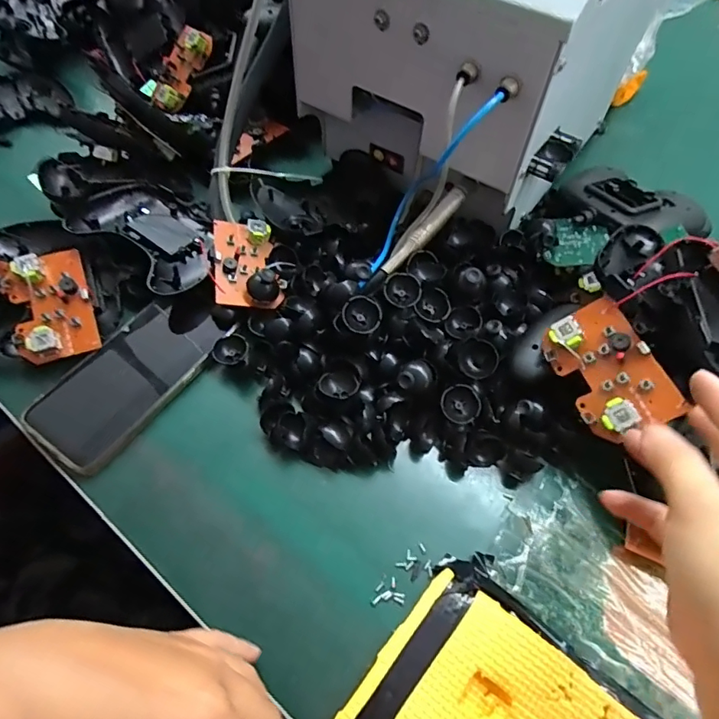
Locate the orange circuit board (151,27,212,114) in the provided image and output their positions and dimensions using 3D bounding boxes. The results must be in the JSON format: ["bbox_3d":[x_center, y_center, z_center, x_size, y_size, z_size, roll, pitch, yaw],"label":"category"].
[{"bbox_3d":[-0.202,-0.321,0.541,0.053,0.015,0.090,32,96,17],"label":"orange circuit board"}]

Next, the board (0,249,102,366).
[{"bbox_3d":[-0.284,-0.046,0.391,0.155,0.031,0.099,2,58,-1],"label":"board"}]

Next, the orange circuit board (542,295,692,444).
[{"bbox_3d":[0.164,0.005,0.325,0.055,0.013,0.090,-30,63,16],"label":"orange circuit board"}]

